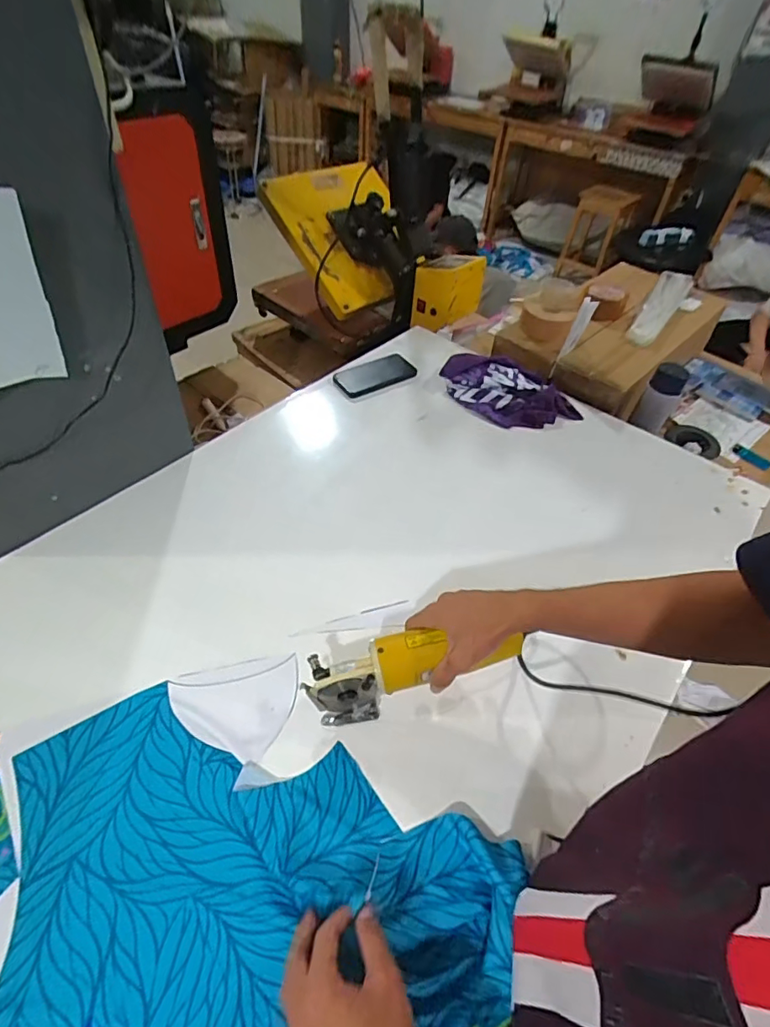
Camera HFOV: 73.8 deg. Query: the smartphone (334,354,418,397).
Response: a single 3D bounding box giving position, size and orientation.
[{"bbox_3d":[-0.020,-0.287,1.067,0.165,0.013,0.088,-26,63,-19],"label":"smartphone"}]

